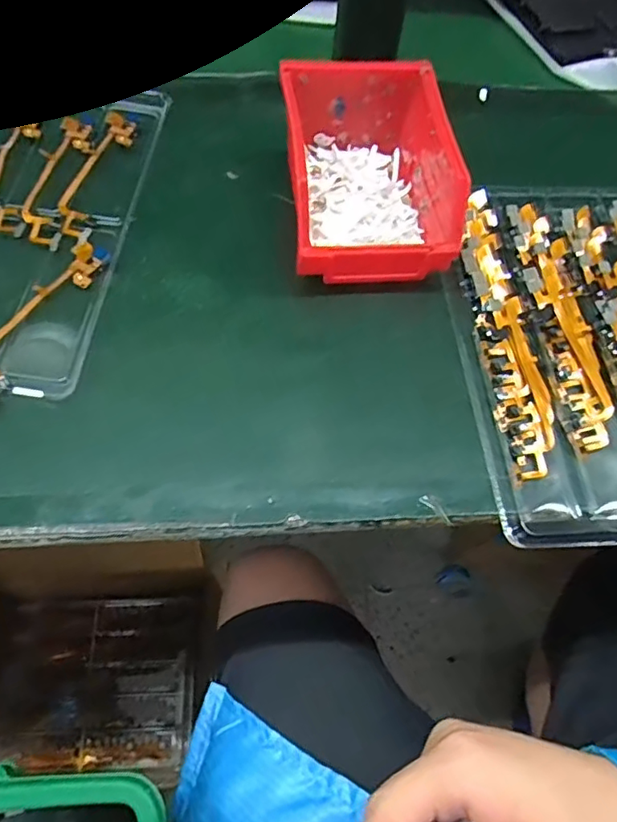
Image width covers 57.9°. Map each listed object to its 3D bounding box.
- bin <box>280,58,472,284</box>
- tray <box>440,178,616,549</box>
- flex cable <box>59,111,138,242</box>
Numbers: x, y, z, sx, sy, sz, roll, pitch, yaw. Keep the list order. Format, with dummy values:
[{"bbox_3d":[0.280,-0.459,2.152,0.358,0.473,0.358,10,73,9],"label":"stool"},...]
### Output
[{"bbox_3d":[0.038,-0.162,0.386,0.102,0.071,0.145,-4,62,-6],"label":"bin"},{"bbox_3d":[0.208,-0.055,0.371,0.224,0.015,0.282,-3,62,-6],"label":"tray"},{"bbox_3d":[-0.154,-0.173,0.406,0.029,0.004,0.134,8,62,1],"label":"flex cable"}]

